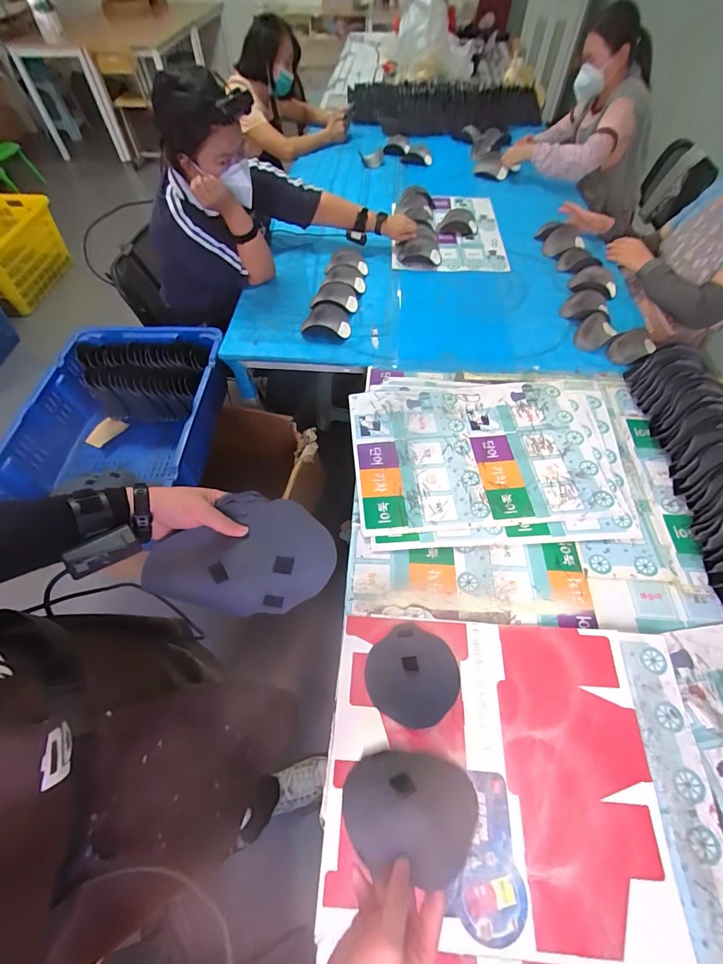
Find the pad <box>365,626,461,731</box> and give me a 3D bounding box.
[{"bbox_3d":[0.083,0.312,0.654,0.141,0.009,0.135,1,56,-1],"label":"pad"}]

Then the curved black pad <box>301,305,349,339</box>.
[{"bbox_3d":[-0.095,-0.455,1.147,0.138,0.039,0.124,13,57,7],"label":"curved black pad"}]

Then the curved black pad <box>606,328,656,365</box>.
[{"bbox_3d":[0.720,-0.359,1.079,0.141,0.042,0.086,-29,61,-19],"label":"curved black pad"}]

